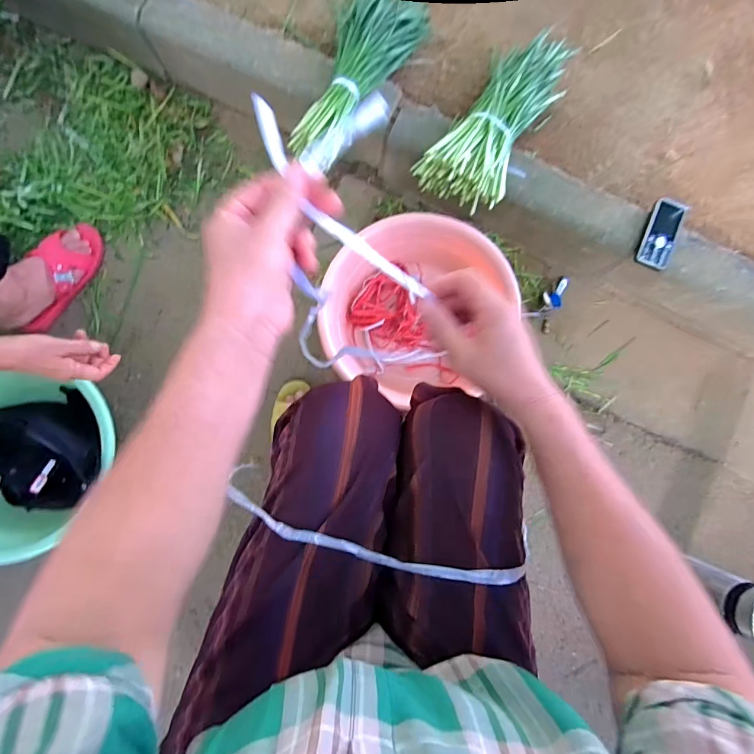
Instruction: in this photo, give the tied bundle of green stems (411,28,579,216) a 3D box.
[{"bbox_3d":[0.234,-0.473,0.703,0.157,0.089,0.381,36,85,1],"label":"tied bundle of green stems"}]

